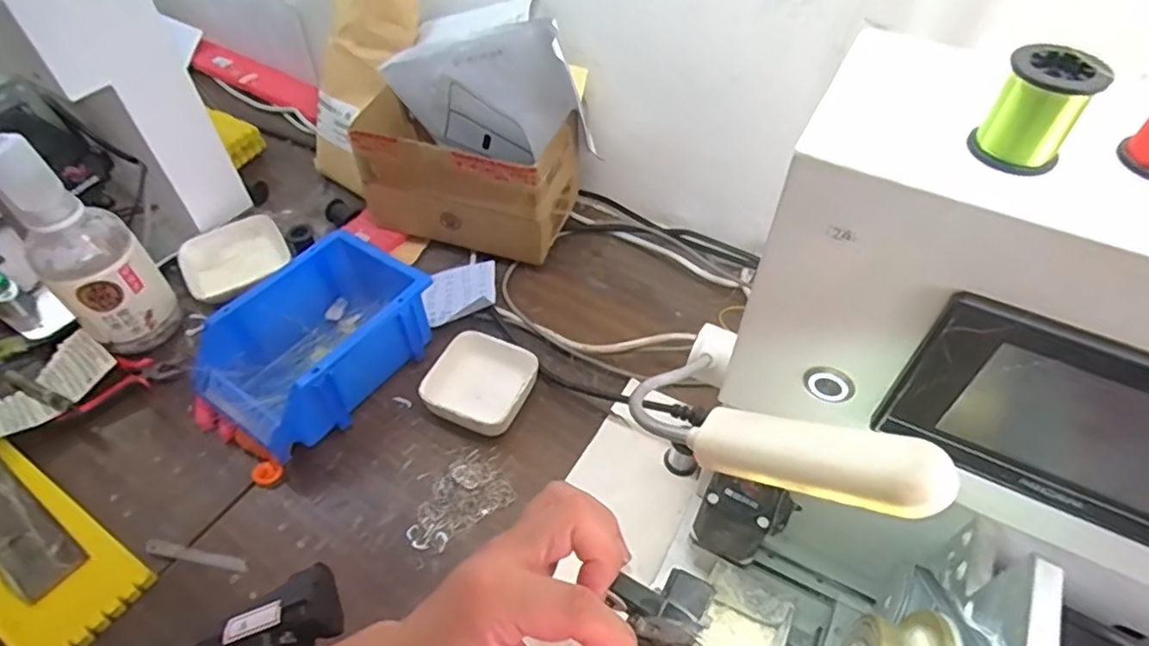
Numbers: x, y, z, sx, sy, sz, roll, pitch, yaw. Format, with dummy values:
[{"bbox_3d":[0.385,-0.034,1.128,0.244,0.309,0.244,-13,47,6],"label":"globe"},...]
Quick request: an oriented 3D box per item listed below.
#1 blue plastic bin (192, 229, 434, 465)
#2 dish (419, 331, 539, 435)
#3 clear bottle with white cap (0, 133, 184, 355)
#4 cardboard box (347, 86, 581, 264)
[{"bbox_3d":[-0.221,0.009,0.566,0.130,0.079,0.200,29,55,23],"label":"blue plastic bin"},{"bbox_3d":[-0.079,0.051,0.556,0.083,0.030,0.091,22,53,18],"label":"dish"},{"bbox_3d":[-0.418,-0.060,0.546,0.081,0.195,0.074,31,55,24],"label":"clear bottle with white cap"},{"bbox_3d":[-0.111,-0.148,0.670,0.208,0.133,0.113,12,50,10],"label":"cardboard box"}]

